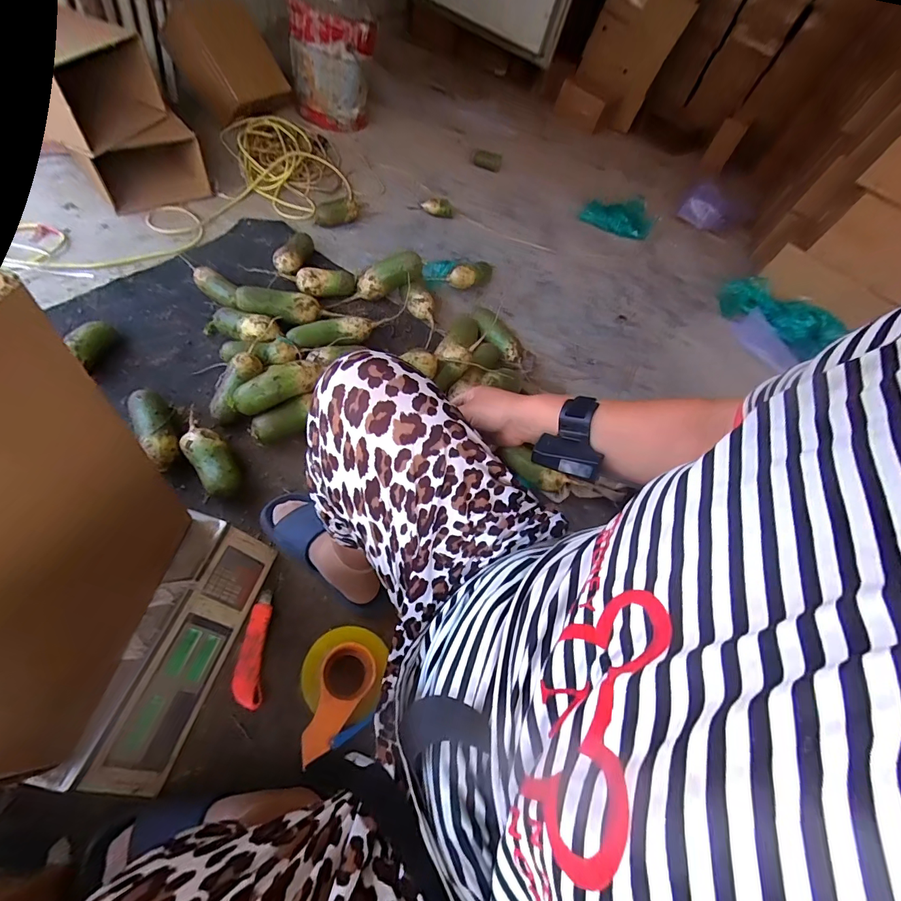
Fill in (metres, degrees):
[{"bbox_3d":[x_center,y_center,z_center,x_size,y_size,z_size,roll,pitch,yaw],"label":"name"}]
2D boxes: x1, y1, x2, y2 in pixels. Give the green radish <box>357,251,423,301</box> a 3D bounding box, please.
[{"bbox_3d":[-0.149,-0.414,0.999,0.170,0.074,0.058,-22,54,17],"label":"green radish"}]

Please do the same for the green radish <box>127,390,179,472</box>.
[{"bbox_3d":[-0.526,-0.043,0.737,0.056,0.049,0.163,-28,60,-18],"label":"green radish"}]

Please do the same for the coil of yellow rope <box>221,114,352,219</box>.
[{"bbox_3d":[-0.462,-0.823,1.190,0.290,0.104,0.413,-21,58,-14],"label":"coil of yellow rope"}]

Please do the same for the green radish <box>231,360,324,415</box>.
[{"bbox_3d":[-0.323,-0.116,0.783,0.171,0.052,0.065,-24,59,-16],"label":"green radish"}]

